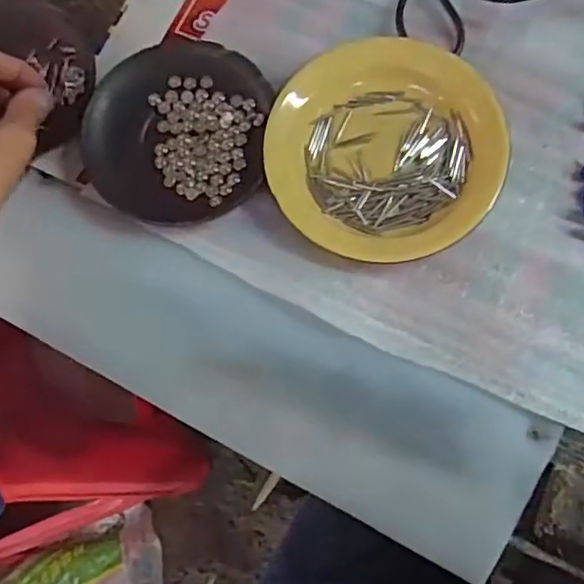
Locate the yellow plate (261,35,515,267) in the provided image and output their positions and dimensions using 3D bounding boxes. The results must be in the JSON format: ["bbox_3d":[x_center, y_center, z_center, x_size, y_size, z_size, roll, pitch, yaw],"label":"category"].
[{"bbox_3d":[0.053,-0.084,0.360,0.131,0.022,0.132,-1,76,5],"label":"yellow plate"}]

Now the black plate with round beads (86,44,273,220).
[{"bbox_3d":[-0.068,-0.099,0.373,0.106,0.014,0.113,-1,79,3],"label":"black plate with round beads"}]

